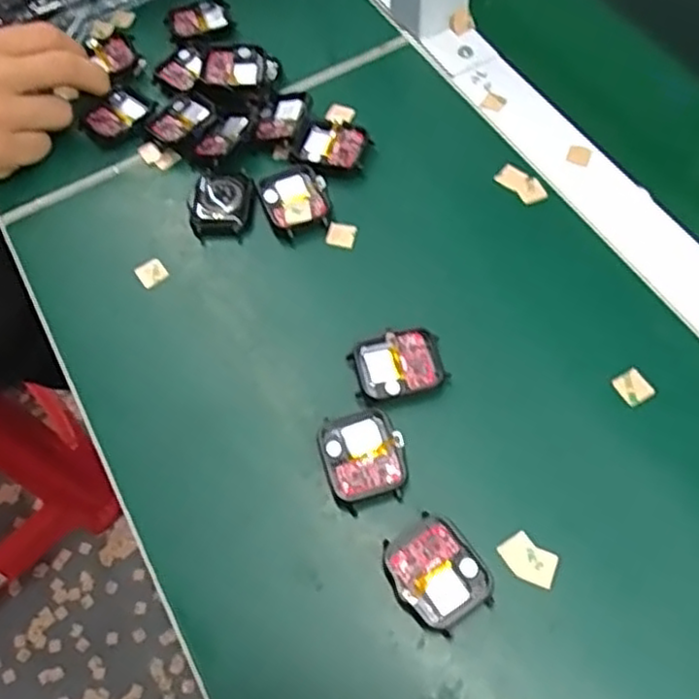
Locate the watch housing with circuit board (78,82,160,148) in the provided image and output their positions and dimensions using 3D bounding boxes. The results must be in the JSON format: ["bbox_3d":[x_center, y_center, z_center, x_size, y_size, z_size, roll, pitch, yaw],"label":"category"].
[{"bbox_3d":[-0.154,-0.155,0.465,0.036,0.010,0.045,40,70,21],"label":"watch housing with circuit board"}]

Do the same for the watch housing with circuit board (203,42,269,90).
[{"bbox_3d":[-0.076,-0.189,0.467,0.040,0.011,0.034,0,61,3],"label":"watch housing with circuit board"}]

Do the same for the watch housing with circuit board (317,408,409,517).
[{"bbox_3d":[0.006,0.052,0.342,0.039,0.009,0.046,-17,62,-6],"label":"watch housing with circuit board"}]

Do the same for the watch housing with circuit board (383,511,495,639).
[{"bbox_3d":[0.039,0.100,0.315,0.039,0.011,0.046,-33,65,-14],"label":"watch housing with circuit board"}]

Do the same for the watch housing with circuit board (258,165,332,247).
[{"bbox_3d":[-0.032,-0.090,0.421,0.037,0.008,0.046,-22,63,-9],"label":"watch housing with circuit board"}]

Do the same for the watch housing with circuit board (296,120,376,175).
[{"bbox_3d":[-0.010,-0.127,0.440,0.043,0.008,0.039,8,62,7],"label":"watch housing with circuit board"}]

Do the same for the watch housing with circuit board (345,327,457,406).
[{"bbox_3d":[0.026,0.009,0.366,0.047,0.010,0.037,-12,61,-4],"label":"watch housing with circuit board"}]

